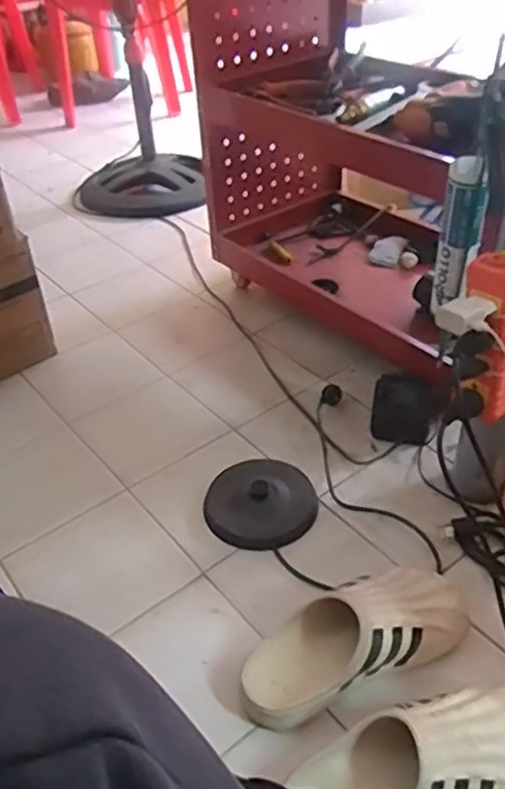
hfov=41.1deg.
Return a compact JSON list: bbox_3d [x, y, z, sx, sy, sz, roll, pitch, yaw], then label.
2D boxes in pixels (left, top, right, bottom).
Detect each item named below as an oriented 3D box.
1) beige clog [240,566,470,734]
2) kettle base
[{"bbox_3d":[0.118,0.272,0.753,0.253,0.098,0.091,-18,41,-17],"label":"beige clog"},{"bbox_3d":[0.015,0.152,0.963,0.153,0.036,0.160,4,39,10],"label":"kettle base"}]

